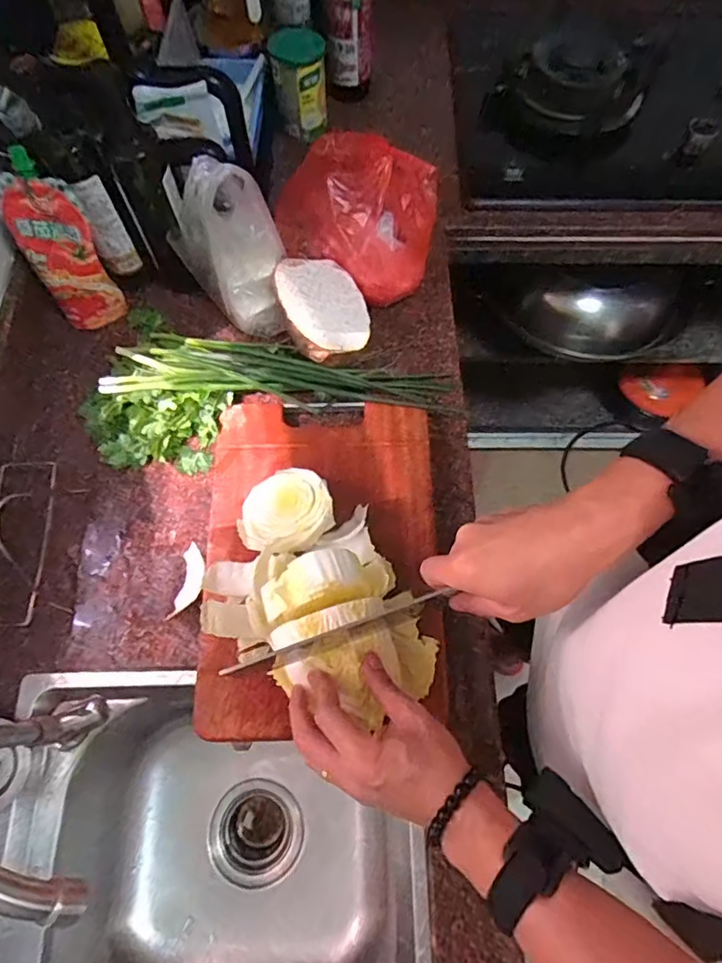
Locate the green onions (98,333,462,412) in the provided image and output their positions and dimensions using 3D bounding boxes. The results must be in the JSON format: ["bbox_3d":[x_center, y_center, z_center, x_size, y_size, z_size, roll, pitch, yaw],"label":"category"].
[{"bbox_3d":[-0.091,-0.136,0.655,0.398,0.039,0.089,2,68,1],"label":"green onions"}]

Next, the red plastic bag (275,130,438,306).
[{"bbox_3d":[-0.015,-0.320,0.680,0.200,0.130,0.146,13,69,5],"label":"red plastic bag"}]

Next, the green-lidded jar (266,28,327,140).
[{"bbox_3d":[-0.088,-0.581,0.797,0.072,0.103,0.093,-9,68,-4],"label":"green-lidded jar"}]

